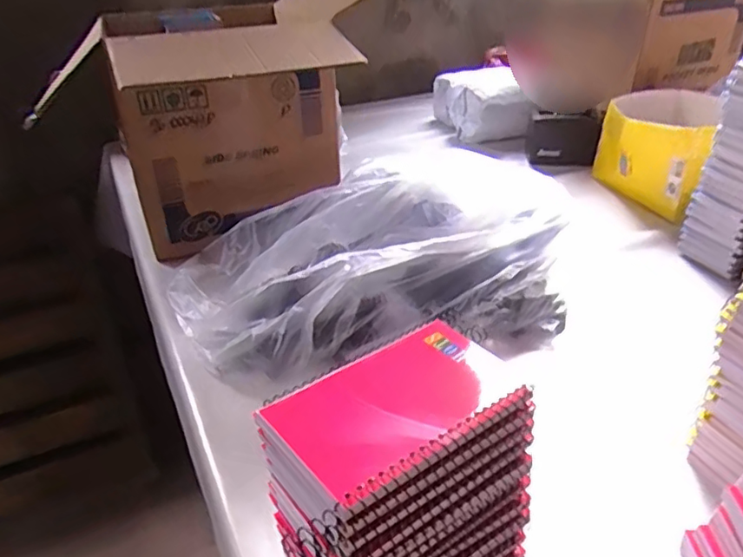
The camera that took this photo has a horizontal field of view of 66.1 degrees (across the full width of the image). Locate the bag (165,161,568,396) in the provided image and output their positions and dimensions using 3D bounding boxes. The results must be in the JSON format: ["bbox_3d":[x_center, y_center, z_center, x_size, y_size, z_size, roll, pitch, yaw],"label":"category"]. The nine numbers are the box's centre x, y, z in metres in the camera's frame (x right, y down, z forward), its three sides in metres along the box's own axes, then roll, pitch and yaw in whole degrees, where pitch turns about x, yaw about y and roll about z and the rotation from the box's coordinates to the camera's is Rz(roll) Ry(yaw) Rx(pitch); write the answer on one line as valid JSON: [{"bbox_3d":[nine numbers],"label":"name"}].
[{"bbox_3d":[0.009,-0.028,0.659,0.462,0.145,0.214,-9,31,-10],"label":"bag"}]

